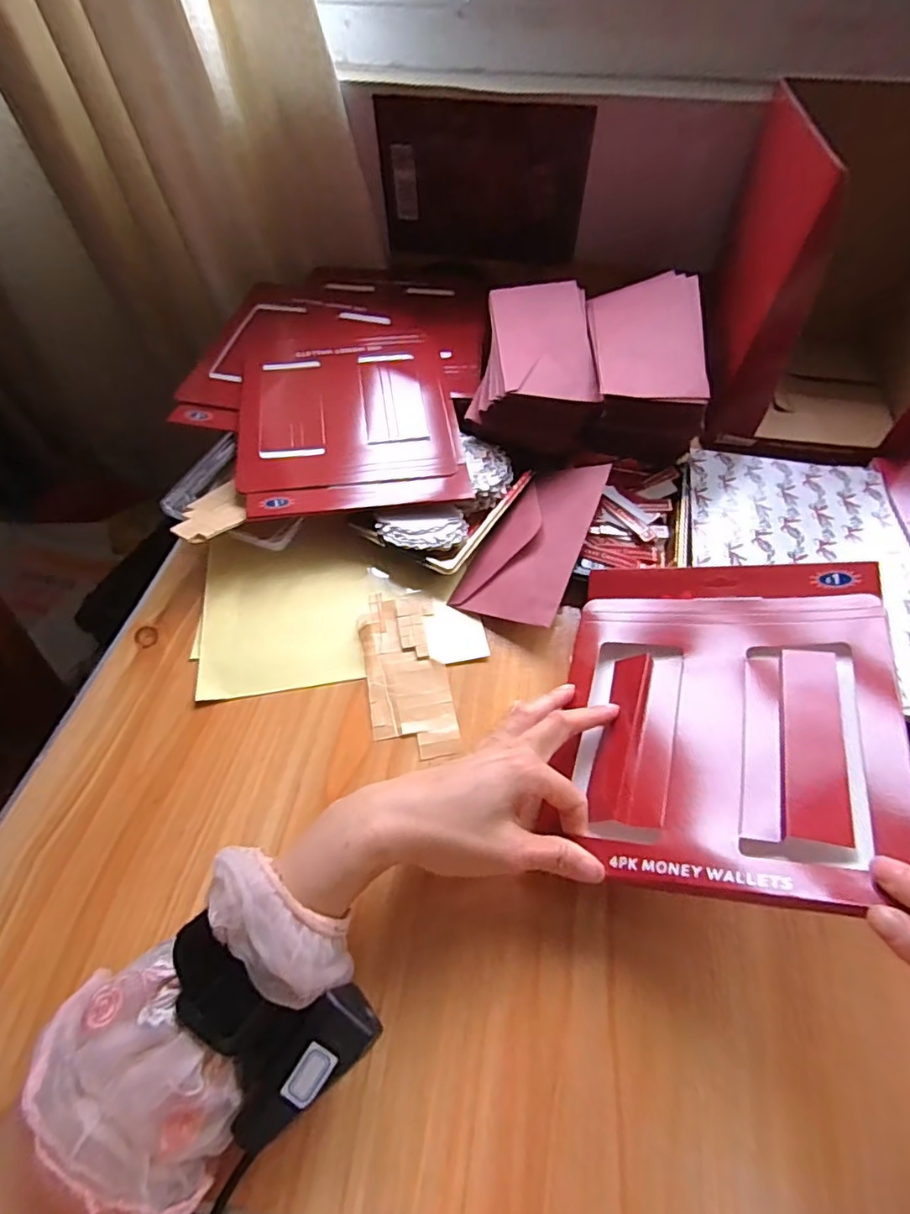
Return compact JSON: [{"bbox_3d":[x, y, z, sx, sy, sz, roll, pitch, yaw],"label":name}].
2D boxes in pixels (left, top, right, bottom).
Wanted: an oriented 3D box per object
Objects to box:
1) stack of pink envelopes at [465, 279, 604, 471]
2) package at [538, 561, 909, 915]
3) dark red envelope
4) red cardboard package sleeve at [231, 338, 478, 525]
[{"bbox_3d":[0.077,-0.246,0.584,0.118,0.067,0.212,1,54,1],"label":"stack of pink envelopes"},{"bbox_3d":[0.164,0.060,0.365,0.184,0.018,0.231,-6,44,33],"label":"package"},{"bbox_3d":[0.073,-0.063,0.505,0.087,0.012,0.181,13,58,27],"label":"dark red envelope"},{"bbox_3d":[-0.103,-0.186,0.557,0.202,0.012,0.229,-9,60,-5],"label":"red cardboard package sleeve"}]

